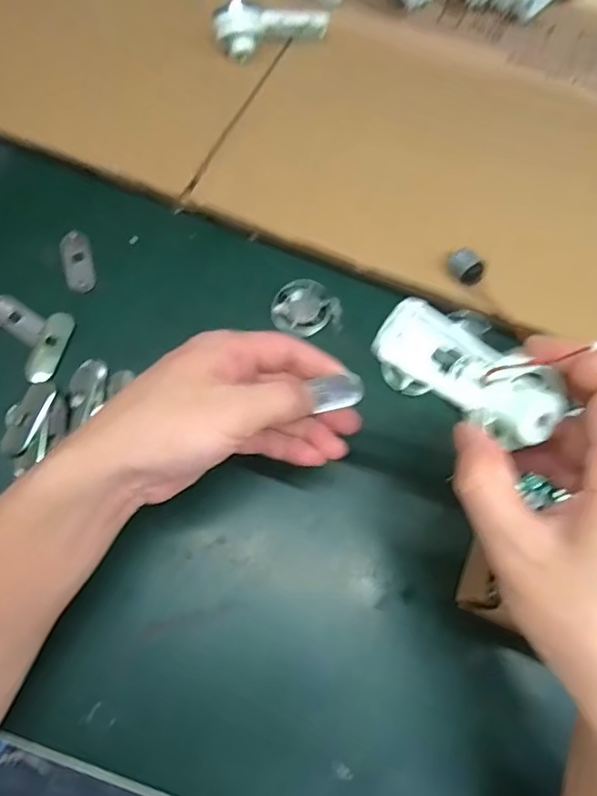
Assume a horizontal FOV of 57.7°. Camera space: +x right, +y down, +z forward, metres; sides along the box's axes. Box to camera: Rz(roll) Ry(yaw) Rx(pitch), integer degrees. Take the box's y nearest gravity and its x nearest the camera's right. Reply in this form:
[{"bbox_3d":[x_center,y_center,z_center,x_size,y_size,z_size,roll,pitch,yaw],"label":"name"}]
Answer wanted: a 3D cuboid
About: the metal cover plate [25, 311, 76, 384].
[{"bbox_3d":[-0.166,-0.034,0.360,0.019,0.005,0.053,18,70,4],"label":"metal cover plate"}]

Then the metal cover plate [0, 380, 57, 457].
[{"bbox_3d":[-0.169,0.012,0.340,0.018,0.010,0.050,22,70,6],"label":"metal cover plate"}]

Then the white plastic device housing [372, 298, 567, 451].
[{"bbox_3d":[0.070,-0.010,0.222,0.088,0.021,0.038,26,69,-19],"label":"white plastic device housing"}]

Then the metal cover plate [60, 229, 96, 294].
[{"bbox_3d":[-0.158,-0.098,0.387,0.019,0.004,0.050,-16,71,-8],"label":"metal cover plate"}]

